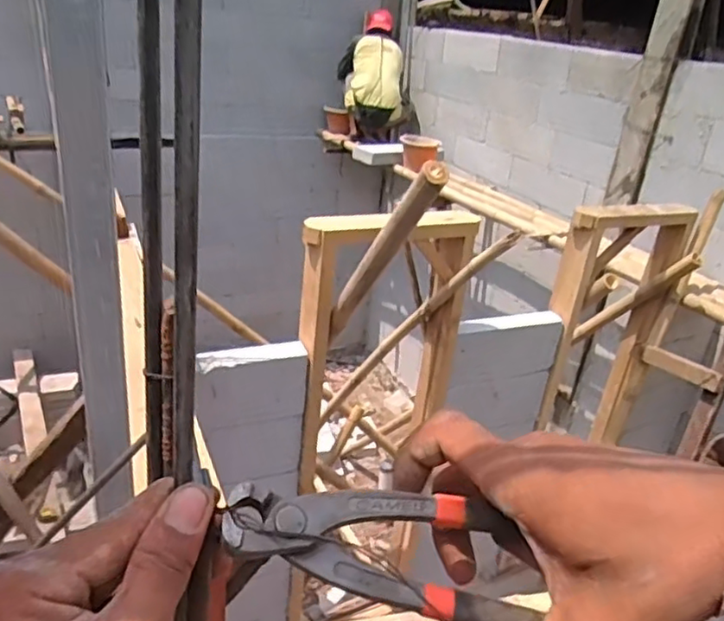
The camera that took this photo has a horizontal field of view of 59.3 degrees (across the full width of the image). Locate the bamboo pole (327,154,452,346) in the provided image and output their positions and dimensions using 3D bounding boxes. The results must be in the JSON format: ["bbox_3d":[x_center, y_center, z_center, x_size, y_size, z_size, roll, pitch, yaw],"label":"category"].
[{"bbox_3d":[0.036,-0.116,1.489,0.055,0.631,0.057,-9,62,-30],"label":"bamboo pole"}]

